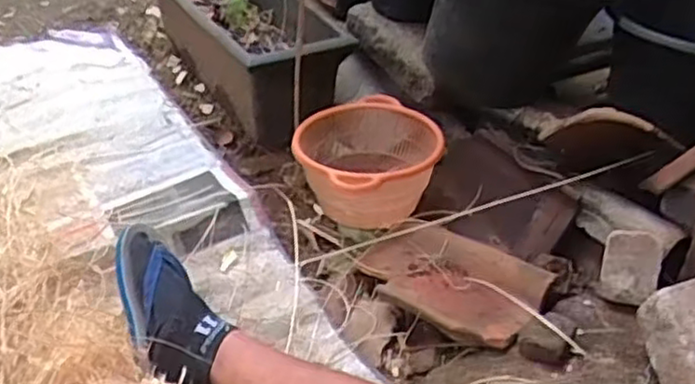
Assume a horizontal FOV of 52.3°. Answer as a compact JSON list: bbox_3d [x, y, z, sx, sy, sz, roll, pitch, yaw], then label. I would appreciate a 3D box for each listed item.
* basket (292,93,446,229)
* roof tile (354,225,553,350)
[{"bbox_3d":[0.036,-0.045,1.246,0.248,0.128,0.240,0,36,-1],"label":"basket"},{"bbox_3d":[0.147,0.137,1.063,0.279,0.053,0.184,20,39,26],"label":"roof tile"}]

